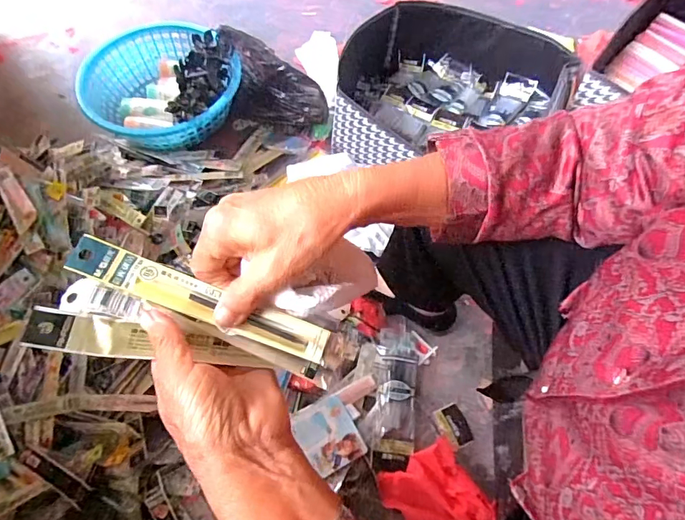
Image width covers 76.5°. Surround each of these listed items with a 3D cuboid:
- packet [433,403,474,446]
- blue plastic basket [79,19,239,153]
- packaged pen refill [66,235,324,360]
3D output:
[{"bbox_3d":[0.178,0.266,0.698,0.043,0.008,0.062,-19,65,-9],"label":"packet"},{"bbox_3d":[-0.382,-0.361,0.946,0.301,0.142,0.314,0,64,0],"label":"blue plastic basket"},{"bbox_3d":[-0.094,0.027,0.288,0.174,0.005,0.025,22,67,-3],"label":"packaged pen refill"}]

